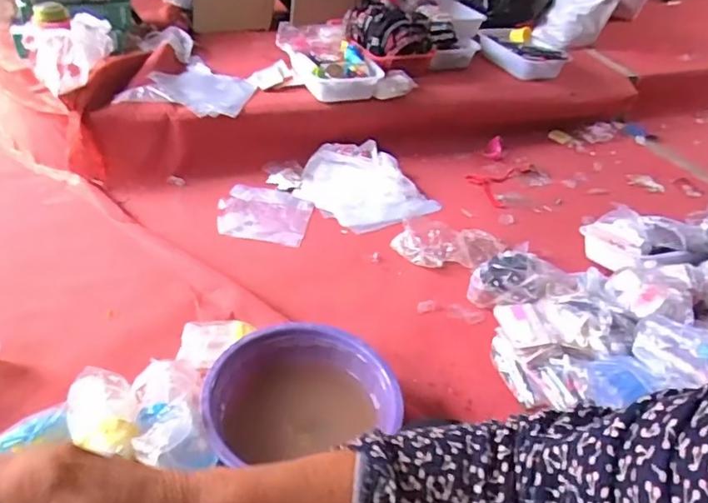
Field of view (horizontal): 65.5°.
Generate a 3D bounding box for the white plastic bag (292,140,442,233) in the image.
[{"bbox_3d":[0.016,-0.180,1.449,0.301,0.053,0.322,-21,47,-32],"label":"white plastic bag"}]

